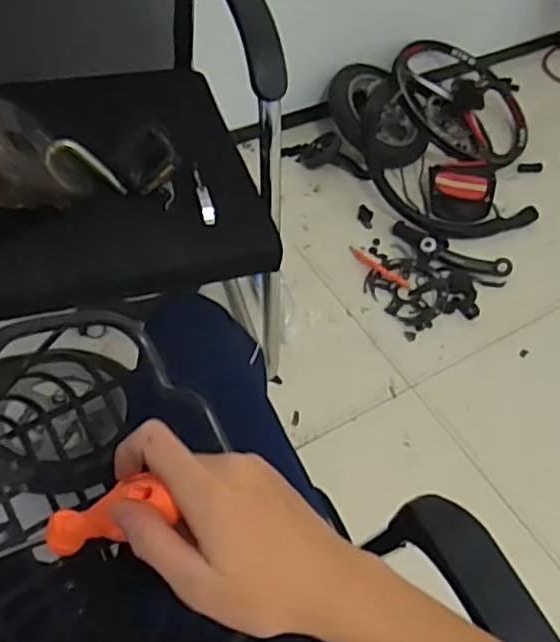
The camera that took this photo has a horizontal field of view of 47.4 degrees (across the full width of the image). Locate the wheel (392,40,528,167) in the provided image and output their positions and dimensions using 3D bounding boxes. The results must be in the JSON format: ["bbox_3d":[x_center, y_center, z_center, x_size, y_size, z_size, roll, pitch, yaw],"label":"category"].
[{"bbox_3d":[0.486,-0.596,1.703,0.400,0.100,0.400,10,63,-19],"label":"wheel"}]

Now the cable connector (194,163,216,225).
[{"bbox_3d":[-0.102,-0.170,0.838,0.015,0.012,0.114,-10,53,-11],"label":"cable connector"}]

